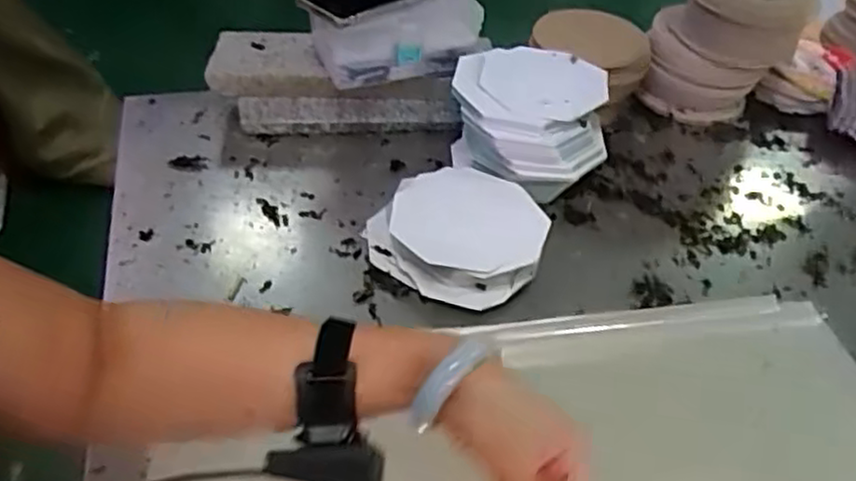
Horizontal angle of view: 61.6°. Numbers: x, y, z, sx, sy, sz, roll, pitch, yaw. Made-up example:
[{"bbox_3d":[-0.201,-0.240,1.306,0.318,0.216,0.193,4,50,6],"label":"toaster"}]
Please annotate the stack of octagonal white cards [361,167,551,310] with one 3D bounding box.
[{"bbox_3d":[0.035,-0.012,0.737,0.172,0.051,0.154,29,48,22],"label":"stack of octagonal white cards"}]

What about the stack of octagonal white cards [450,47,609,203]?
[{"bbox_3d":[0.111,-0.131,0.814,0.164,0.111,0.161,8,44,4],"label":"stack of octagonal white cards"}]

